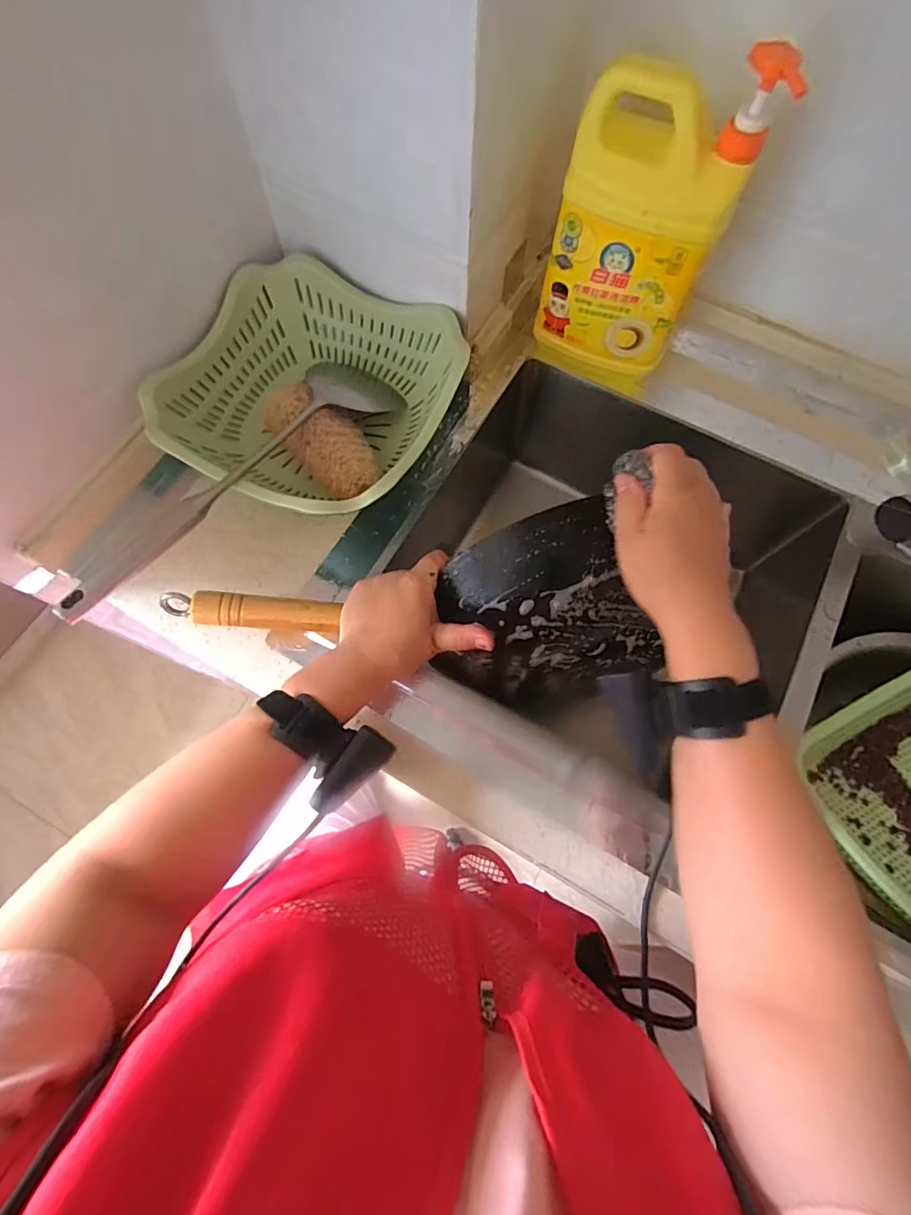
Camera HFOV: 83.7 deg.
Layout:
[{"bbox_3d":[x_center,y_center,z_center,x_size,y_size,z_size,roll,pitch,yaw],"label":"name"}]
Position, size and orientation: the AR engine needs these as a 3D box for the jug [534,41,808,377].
[{"bbox_3d":[0.161,-0.334,0.459,0.140,0.227,0.065,15,72,5],"label":"jug"}]

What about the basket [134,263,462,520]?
[{"bbox_3d":[-0.133,-0.203,0.510,0.248,0.094,0.247,25,73,8],"label":"basket"}]

